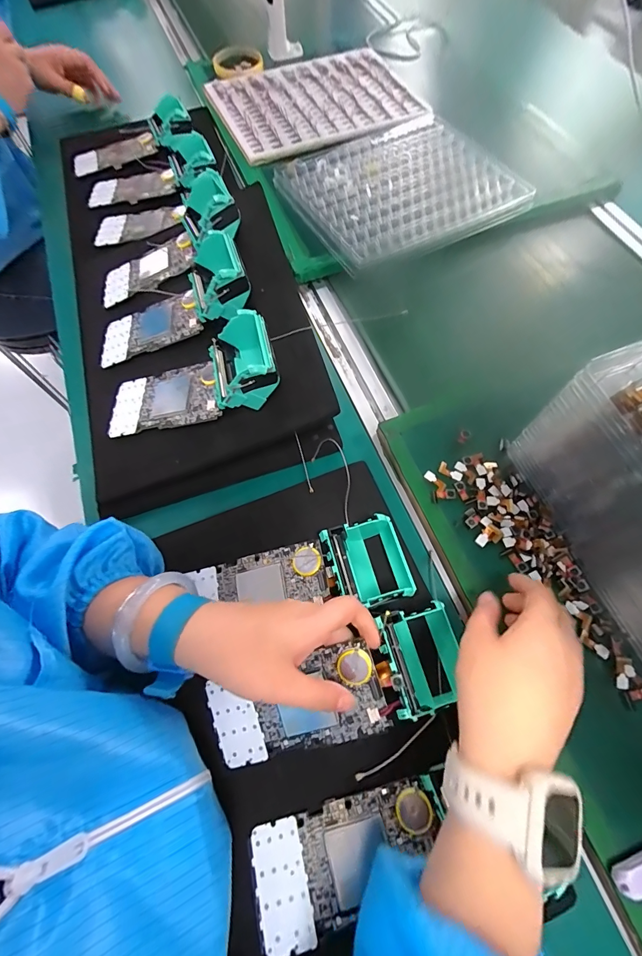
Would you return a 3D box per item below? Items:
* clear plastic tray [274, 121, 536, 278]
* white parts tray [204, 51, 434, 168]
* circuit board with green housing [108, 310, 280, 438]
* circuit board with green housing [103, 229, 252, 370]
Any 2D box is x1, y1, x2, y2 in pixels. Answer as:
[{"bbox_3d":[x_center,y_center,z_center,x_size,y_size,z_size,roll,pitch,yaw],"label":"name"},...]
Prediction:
[{"bbox_3d":[0.107,-0.405,0.521,0.293,0.020,0.229,-26,68,-10],"label":"clear plastic tray"},{"bbox_3d":[-0.011,-0.640,0.641,0.320,0.018,0.296,-16,70,-6],"label":"white parts tray"},{"bbox_3d":[-0.125,-0.089,0.361,0.199,0.045,0.077,-12,64,25],"label":"circuit board with green housing"},{"bbox_3d":[-0.154,-0.180,0.391,0.189,0.033,0.078,-19,64,24],"label":"circuit board with green housing"}]

